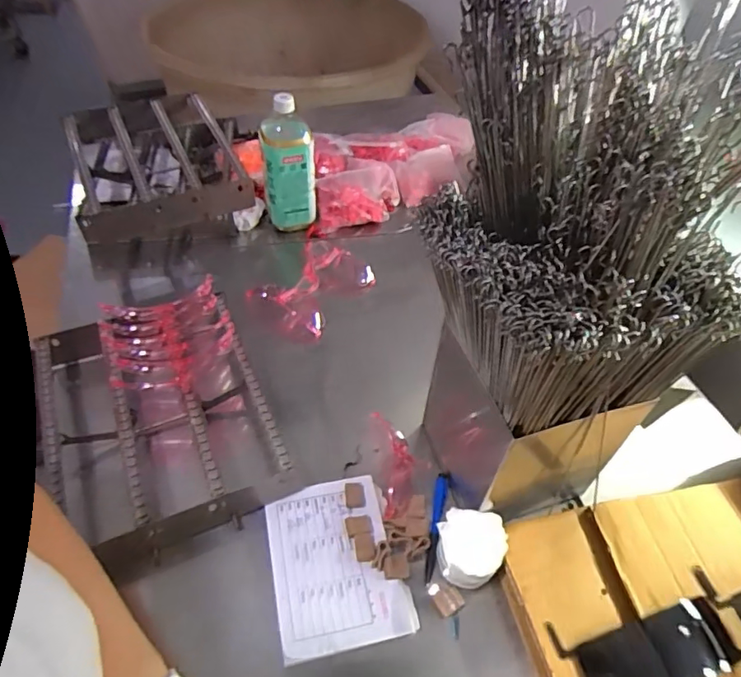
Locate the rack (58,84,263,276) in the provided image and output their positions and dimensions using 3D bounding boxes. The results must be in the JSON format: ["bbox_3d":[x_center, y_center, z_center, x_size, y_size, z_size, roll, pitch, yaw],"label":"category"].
[{"bbox_3d":[-0.372,-0.297,0.935,0.279,0.133,0.319,-14,51,-14],"label":"rack"}]

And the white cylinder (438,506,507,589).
[{"bbox_3d":[0.103,0.222,0.551,0.066,0.056,0.066,7,49,3],"label":"white cylinder"}]

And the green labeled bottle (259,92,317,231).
[{"bbox_3d":[-0.137,-0.279,0.873,0.086,0.226,0.070,-6,50,-7],"label":"green labeled bottle"}]

